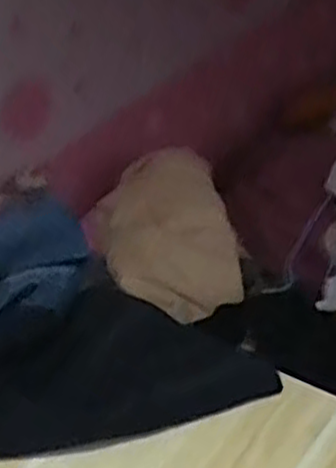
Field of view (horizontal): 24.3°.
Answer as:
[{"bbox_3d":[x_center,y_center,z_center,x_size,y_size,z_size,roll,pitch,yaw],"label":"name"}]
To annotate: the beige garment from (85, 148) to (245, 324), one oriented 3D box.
[{"bbox_3d":[0.005,-0.002,0.979,0.179,0.103,0.234,-16,37,-15],"label":"beige garment"}]

